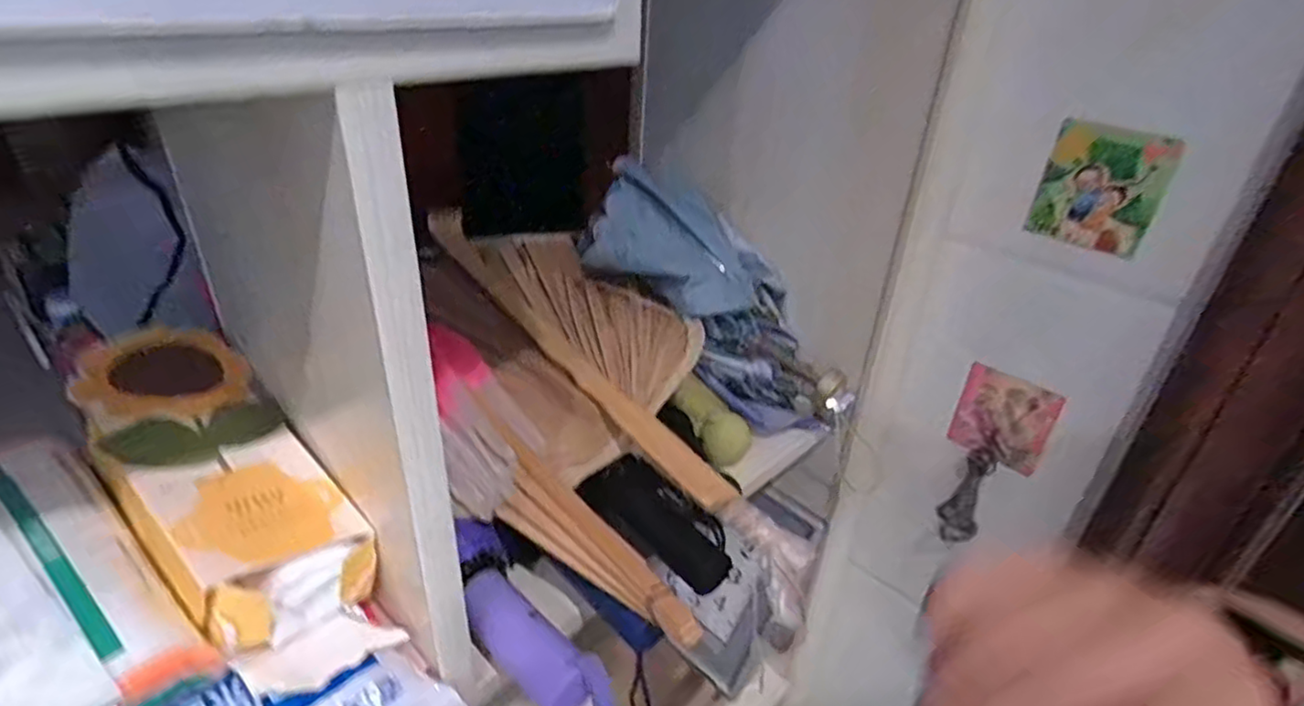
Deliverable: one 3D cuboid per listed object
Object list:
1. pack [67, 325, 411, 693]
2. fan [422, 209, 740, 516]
[{"bbox_3d":[-0.223,0.066,0.348,0.084,0.067,0.228,-26,62,-40],"label":"pack"},{"bbox_3d":[-0.066,-0.017,0.542,0.159,0.030,0.388,-21,44,-30],"label":"fan"}]

